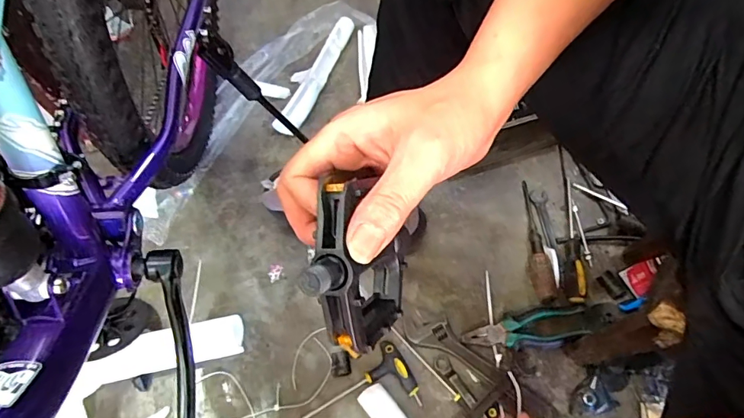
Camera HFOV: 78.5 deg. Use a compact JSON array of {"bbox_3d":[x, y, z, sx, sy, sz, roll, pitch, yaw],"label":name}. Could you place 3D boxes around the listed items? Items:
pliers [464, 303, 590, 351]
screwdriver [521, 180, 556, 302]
[{"bbox_3d":[0.227,0.178,0.676,0.182,0.017,0.058,-7,65,-2],"label":"pliers"},{"bbox_3d":[0.263,0.048,0.740,0.032,0.033,0.207,0,65,2],"label":"screwdriver"}]

